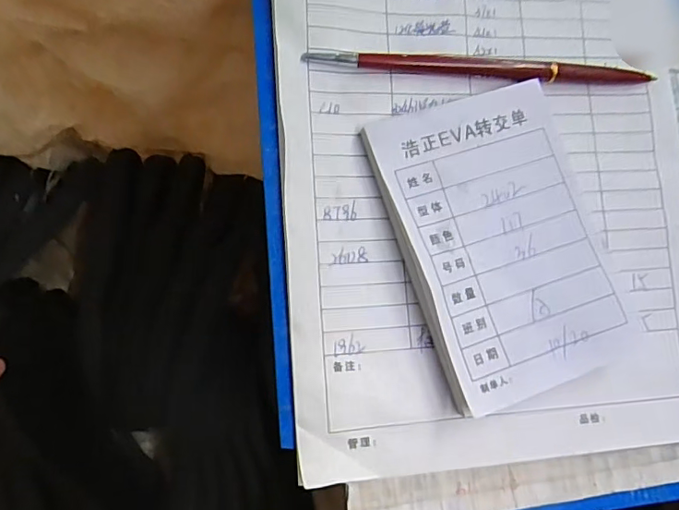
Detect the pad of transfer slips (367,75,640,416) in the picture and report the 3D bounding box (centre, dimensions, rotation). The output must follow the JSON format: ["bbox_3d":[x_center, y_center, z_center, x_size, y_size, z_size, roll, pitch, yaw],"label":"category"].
[{"bbox_3d":[0.068,-0.007,0.223,0.084,0.019,0.123,-17,85,-13],"label":"pad of transfer slips"}]

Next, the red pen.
[{"bbox_3d":[0.067,-0.085,0.238,0.161,0.009,0.012,2,81,-11],"label":"red pen"}]

